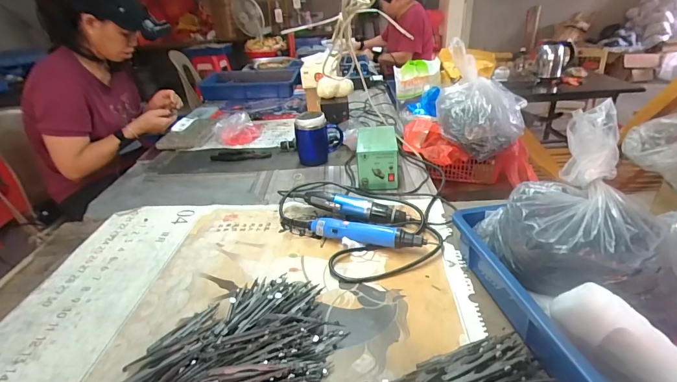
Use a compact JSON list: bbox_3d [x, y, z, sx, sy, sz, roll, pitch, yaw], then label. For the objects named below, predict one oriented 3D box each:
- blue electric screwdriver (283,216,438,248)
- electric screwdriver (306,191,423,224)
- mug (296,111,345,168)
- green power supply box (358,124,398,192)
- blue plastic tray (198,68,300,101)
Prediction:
[{"bbox_3d":[0.019,0.073,0.656,0.277,0.036,0.050,6,30,16],"label":"blue electric screwdriver"},{"bbox_3d":[0.038,0.036,0.704,0.213,0.046,0.035,7,31,18],"label":"electric screwdriver"},{"bbox_3d":[-0.049,-0.139,0.943,0.115,0.123,0.075,-2,29,4],"label":"mug"},{"bbox_3d":[0.089,-0.077,0.844,0.085,0.097,0.145,-2,29,4],"label":"green power supply box"},{"bbox_3d":[-0.385,-0.464,1.591,0.424,0.075,0.270,-8,29,-8],"label":"blue plastic tray"}]

